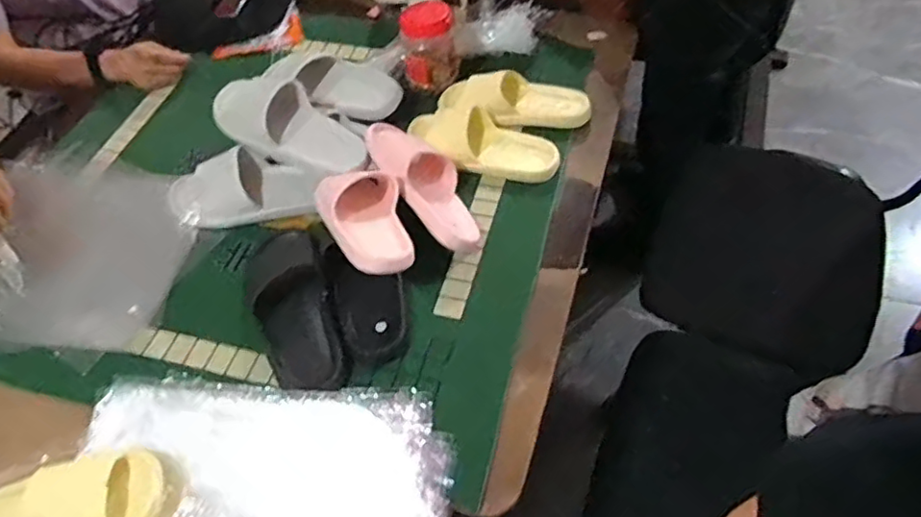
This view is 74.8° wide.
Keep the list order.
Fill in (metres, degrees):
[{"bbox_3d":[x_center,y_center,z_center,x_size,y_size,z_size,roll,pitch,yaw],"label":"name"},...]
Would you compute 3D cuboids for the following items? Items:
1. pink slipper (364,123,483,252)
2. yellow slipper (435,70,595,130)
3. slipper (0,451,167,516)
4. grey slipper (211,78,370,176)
[{"bbox_3d":[-0.044,-0.109,0.900,0.116,0.080,0.241,-28,59,-15],"label":"pink slipper"},{"bbox_3d":[0.094,-0.276,1.031,0.258,0.067,0.100,4,56,6],"label":"yellow slipper"},{"bbox_3d":[-0.441,0.264,0.643,0.245,0.057,0.101,-9,56,-2],"label":"slipper"},{"bbox_3d":[-0.260,-0.204,0.956,0.306,0.089,0.126,27,62,21],"label":"grey slipper"}]

